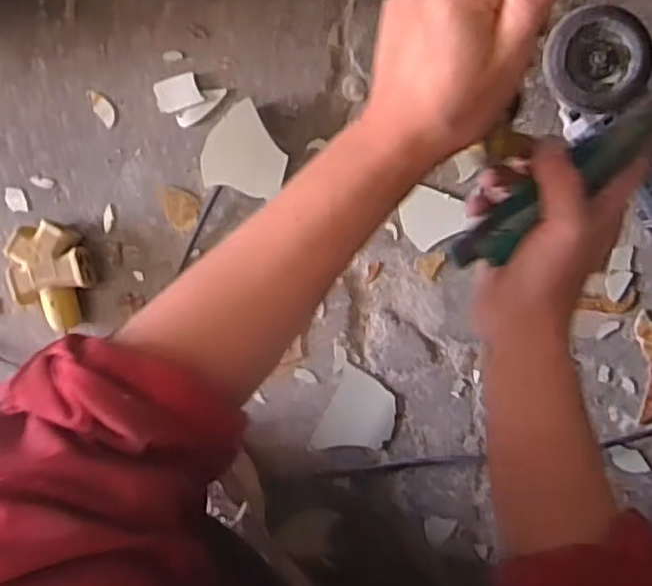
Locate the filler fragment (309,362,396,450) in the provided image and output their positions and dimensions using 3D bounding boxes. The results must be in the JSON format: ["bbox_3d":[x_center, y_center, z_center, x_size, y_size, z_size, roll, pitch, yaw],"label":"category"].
[{"bbox_3d":[0.035,0.131,0.716,0.068,0.005,0.091,23,94,7],"label":"filler fragment"}]

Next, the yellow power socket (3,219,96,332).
[{"bbox_3d":[-0.295,-0.016,0.742,0.085,0.039,0.111,-14,89,8],"label":"yellow power socket"}]

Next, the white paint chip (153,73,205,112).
[{"bbox_3d":[-0.158,-0.213,0.735,0.049,0.004,0.036,-17,89,8],"label":"white paint chip"}]

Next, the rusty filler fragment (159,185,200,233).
[{"bbox_3d":[-0.159,-0.094,0.740,0.055,0.004,0.038,40,96,5],"label":"rusty filler fragment"}]

